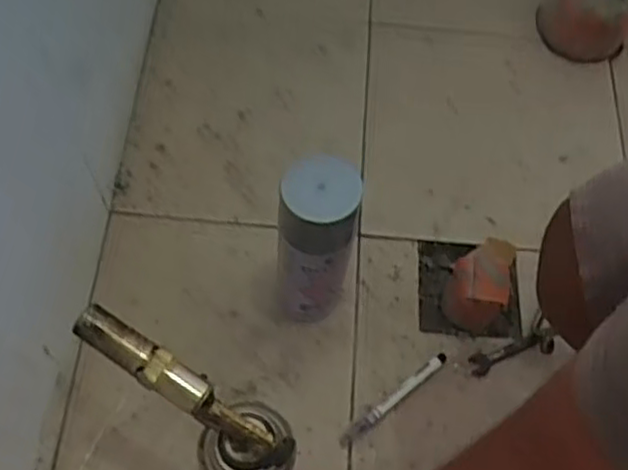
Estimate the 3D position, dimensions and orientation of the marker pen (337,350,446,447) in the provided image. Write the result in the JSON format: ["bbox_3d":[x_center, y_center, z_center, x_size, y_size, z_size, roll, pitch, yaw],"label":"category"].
[{"bbox_3d":[0.077,0.154,0.670,0.130,0.013,0.014,-36,69,-19],"label":"marker pen"}]

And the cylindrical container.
[{"bbox_3d":[0.001,0.013,0.626,0.068,0.219,0.062,8,62,2],"label":"cylindrical container"}]

